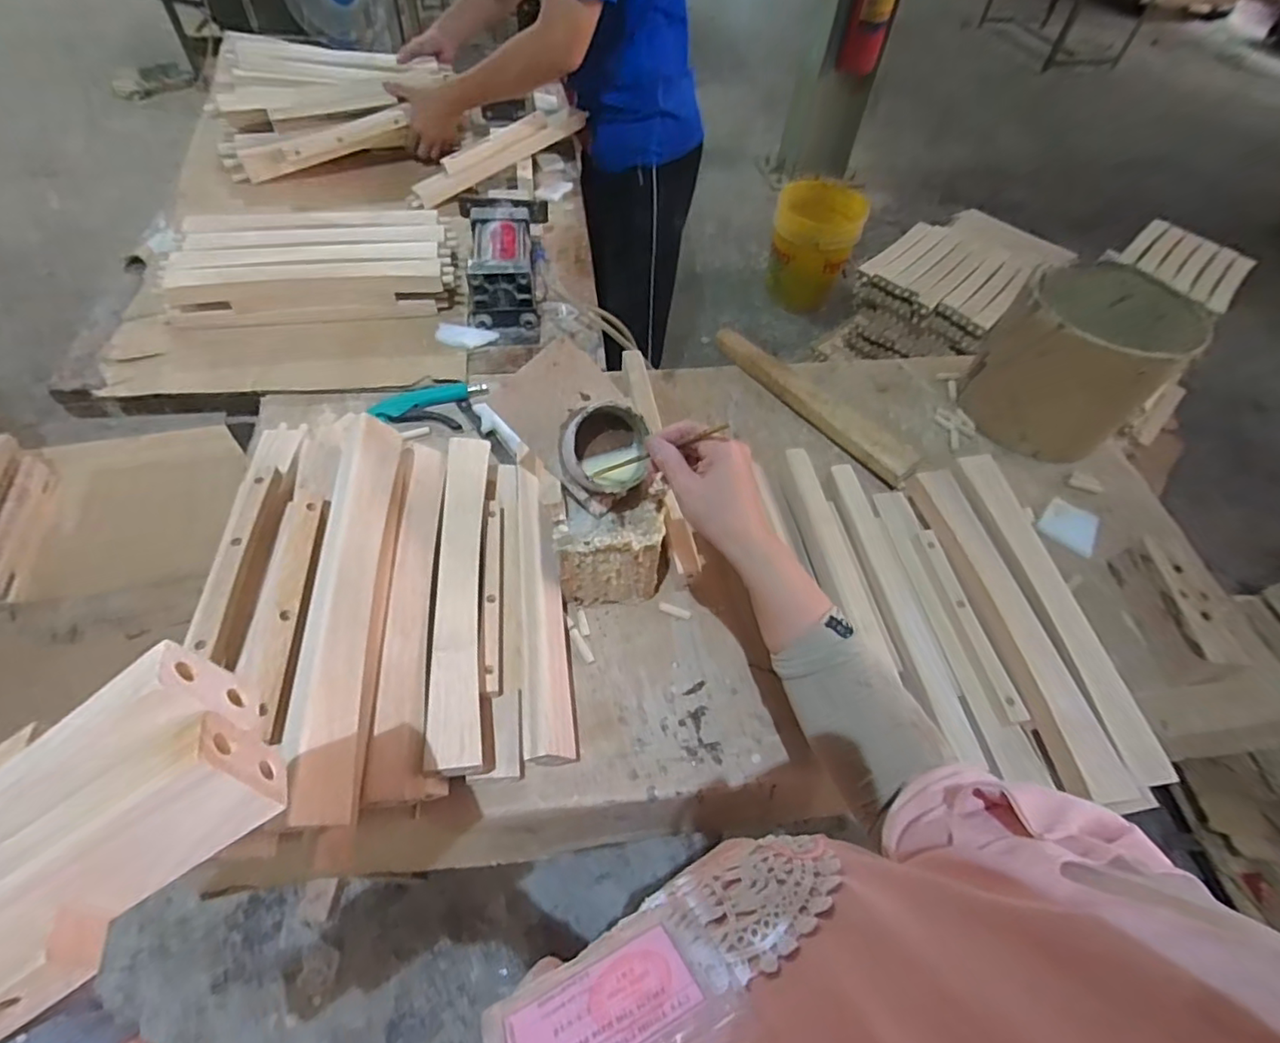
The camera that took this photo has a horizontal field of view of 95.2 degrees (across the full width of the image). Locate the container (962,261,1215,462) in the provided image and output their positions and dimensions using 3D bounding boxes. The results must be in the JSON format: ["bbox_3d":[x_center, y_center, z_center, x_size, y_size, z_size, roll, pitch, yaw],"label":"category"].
[{"bbox_3d":[0.611,-0.224,0.829,0.243,0.201,0.203,-30,62,-22],"label":"container"}]

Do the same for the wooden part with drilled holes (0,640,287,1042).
[{"bbox_3d":[-0.317,0.188,0.214,0.370,0.046,0.085,-34,62,-8],"label":"wooden part with drilled holes"}]

